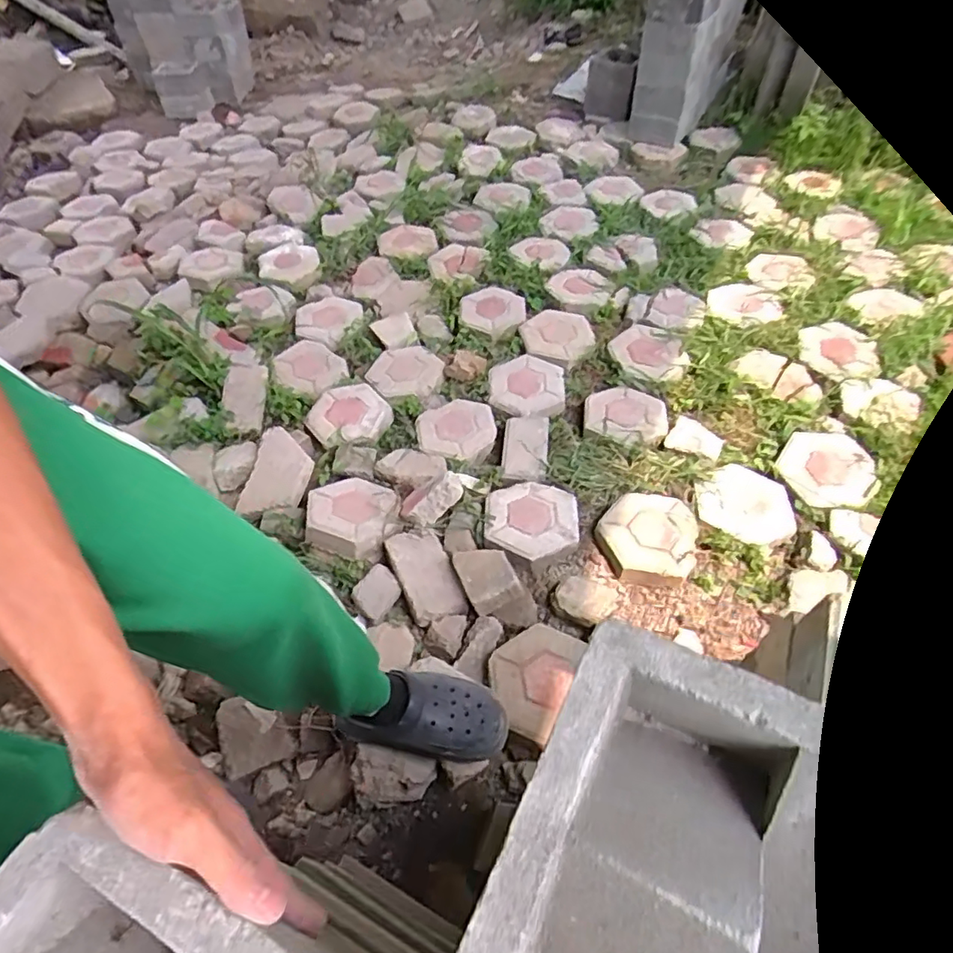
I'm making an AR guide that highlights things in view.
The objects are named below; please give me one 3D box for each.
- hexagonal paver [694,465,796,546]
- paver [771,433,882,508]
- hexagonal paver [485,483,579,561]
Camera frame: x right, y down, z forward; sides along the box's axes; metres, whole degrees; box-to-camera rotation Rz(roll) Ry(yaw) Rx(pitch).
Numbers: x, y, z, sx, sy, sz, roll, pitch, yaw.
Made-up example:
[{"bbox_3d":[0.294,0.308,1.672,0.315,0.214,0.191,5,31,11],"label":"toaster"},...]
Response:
[{"bbox_3d":[0.582,0.060,1.224,0.205,0.043,0.201,-32,57,-21],"label":"hexagonal paver"},{"bbox_3d":[0.784,-0.019,1.268,0.202,0.029,0.202,-32,57,-21],"label":"paver"},{"bbox_3d":[0.116,0.091,1.213,0.189,0.039,0.190,0,51,3],"label":"hexagonal paver"}]

